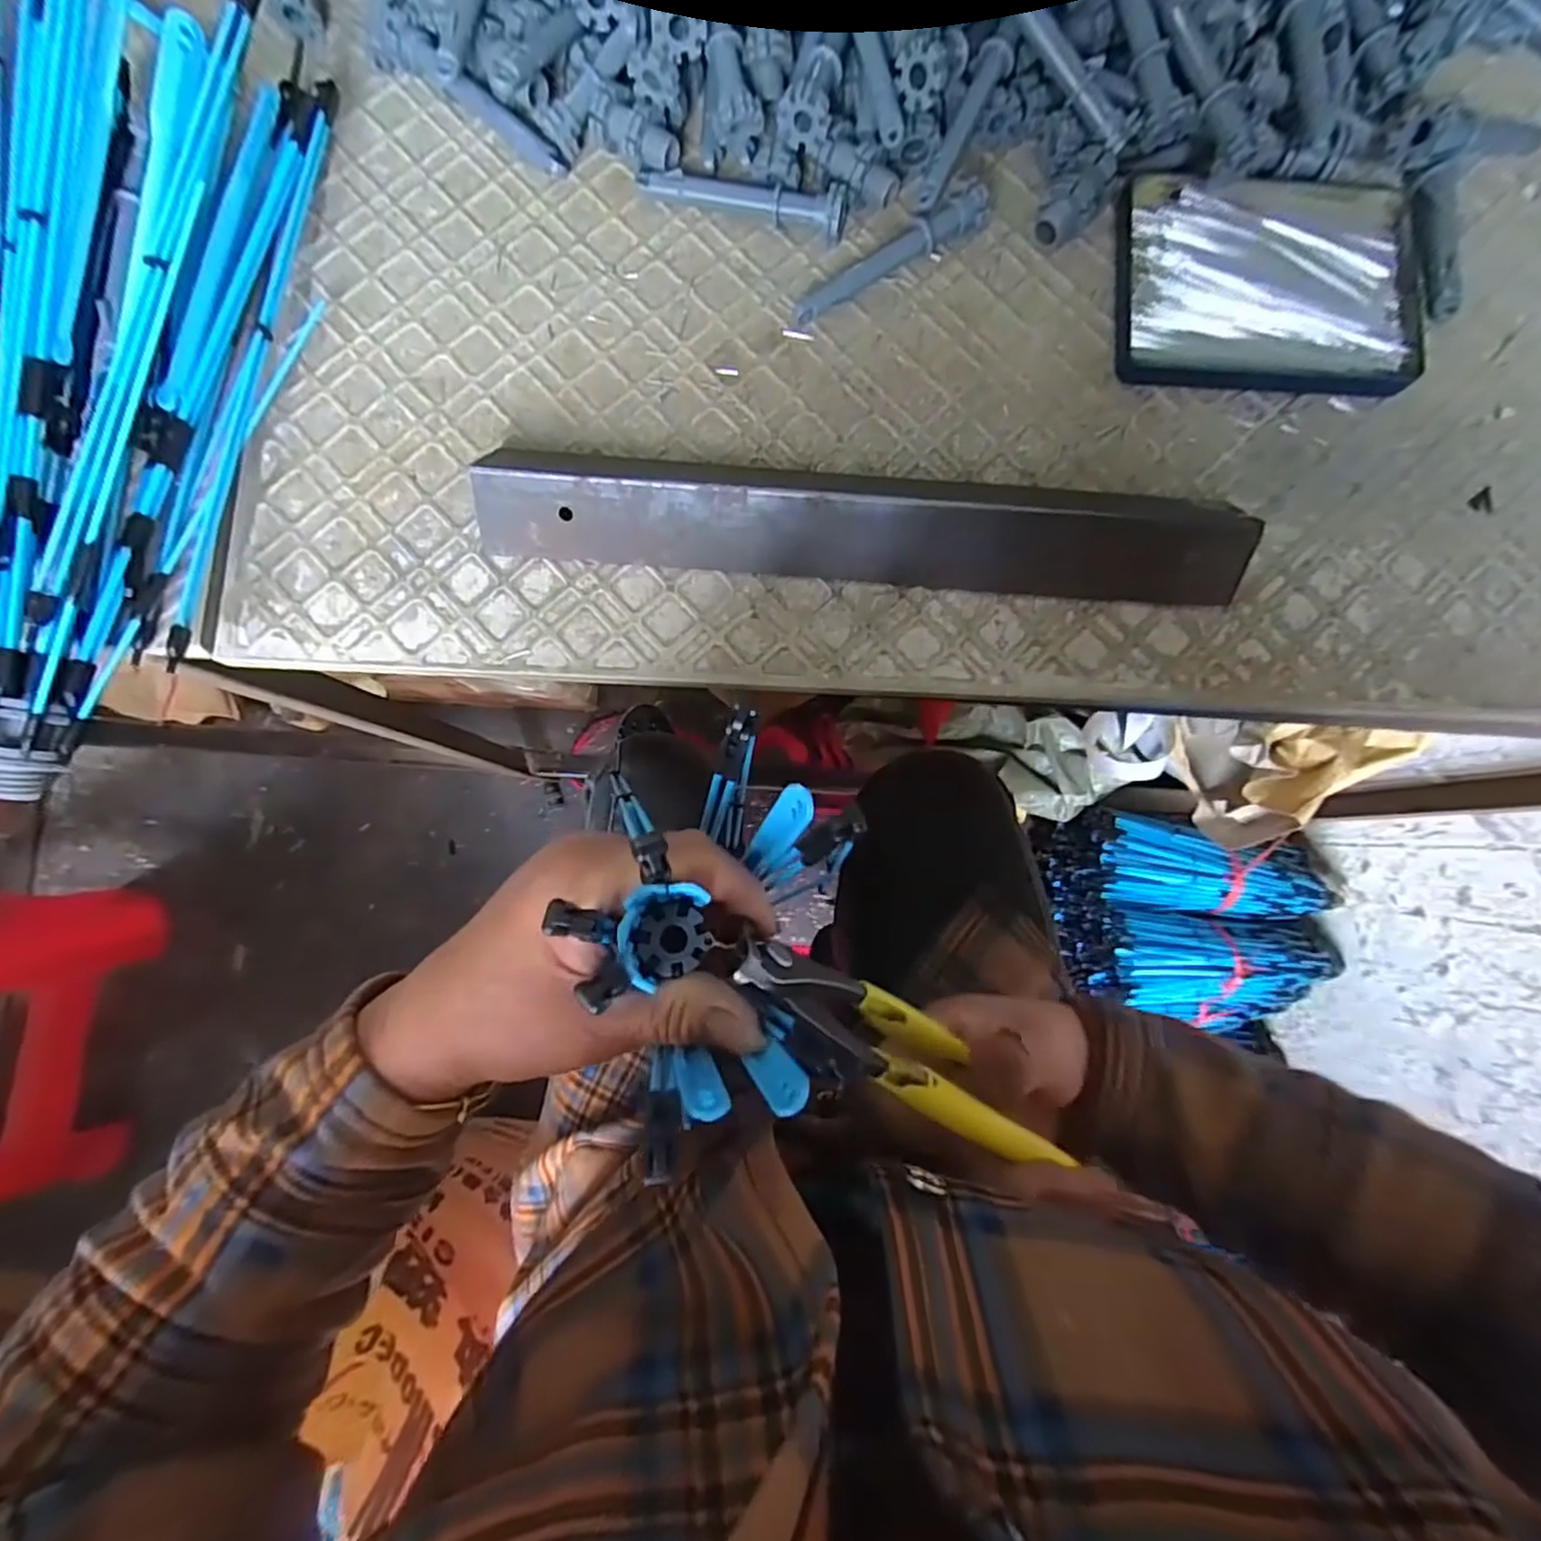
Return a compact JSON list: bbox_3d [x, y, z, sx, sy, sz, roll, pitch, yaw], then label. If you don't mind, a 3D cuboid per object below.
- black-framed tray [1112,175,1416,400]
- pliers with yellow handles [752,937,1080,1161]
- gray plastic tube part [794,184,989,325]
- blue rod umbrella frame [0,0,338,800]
[{"bbox_3d":[0.224,-0.223,0.299,0.131,0.017,0.102,5,86,-1],"label":"black-framed tray"},{"bbox_3d":[0.047,0.098,0.237,0.142,0.041,0.021,37,86,-19],"label":"pliers with yellow handles"},{"bbox_3d":[0.053,-0.228,0.297,0.096,0.020,0.012,-29,85,-4],"label":"gray plastic tube part"},{"bbox_3d":[-0.247,-0.148,0.260,0.073,0.064,0.316,7,84,0],"label":"blue rod umbrella frame"}]

